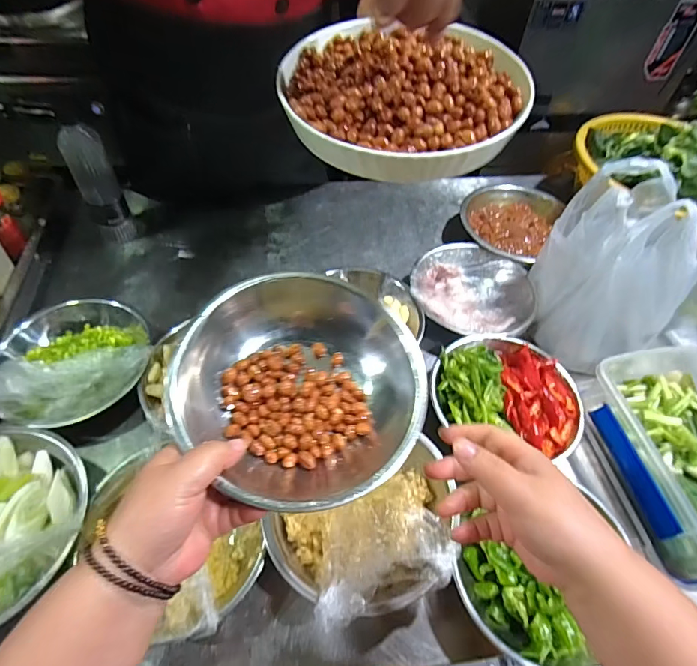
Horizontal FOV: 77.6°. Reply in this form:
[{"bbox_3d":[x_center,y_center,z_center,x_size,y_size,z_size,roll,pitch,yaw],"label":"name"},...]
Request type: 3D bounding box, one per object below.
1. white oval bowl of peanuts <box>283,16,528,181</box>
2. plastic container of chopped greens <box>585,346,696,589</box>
[{"bbox_3d":[0.045,-0.201,0.362,0.195,0.049,0.177,10,53,3],"label":"white oval bowl of peanuts"},{"bbox_3d":[0.409,0.139,0.516,0.185,0.071,0.262,-8,54,-10],"label":"plastic container of chopped greens"}]

